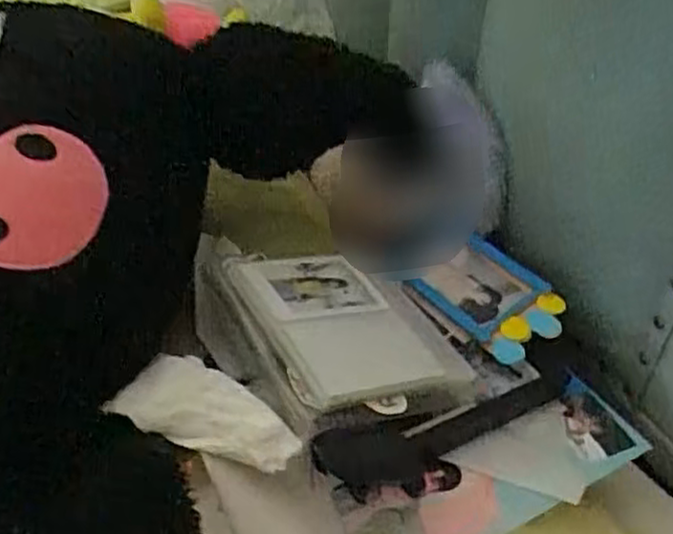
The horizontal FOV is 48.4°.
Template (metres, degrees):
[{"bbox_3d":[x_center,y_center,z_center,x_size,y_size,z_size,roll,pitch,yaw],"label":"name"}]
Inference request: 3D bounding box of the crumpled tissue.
[{"bbox_3d":[-0.070,0.082,0.429,0.109,0.022,0.054,19,46,19],"label":"crumpled tissue"}]

